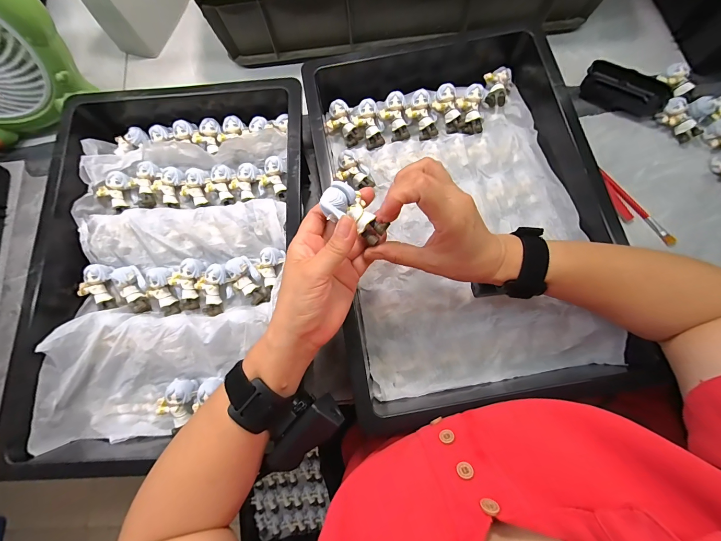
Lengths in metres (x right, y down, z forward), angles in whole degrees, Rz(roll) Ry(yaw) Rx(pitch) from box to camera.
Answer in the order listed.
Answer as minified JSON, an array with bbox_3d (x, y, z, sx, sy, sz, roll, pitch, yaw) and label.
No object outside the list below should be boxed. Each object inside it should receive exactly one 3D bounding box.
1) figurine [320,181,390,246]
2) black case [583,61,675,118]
[{"bbox_3d":[-0.006,-0.048,0.261,0.037,0.024,0.057,-37,81,-7],"label":"figurine"},{"bbox_3d":[0.381,-0.261,0.447,0.113,0.034,0.048,33,81,9],"label":"black case"}]

